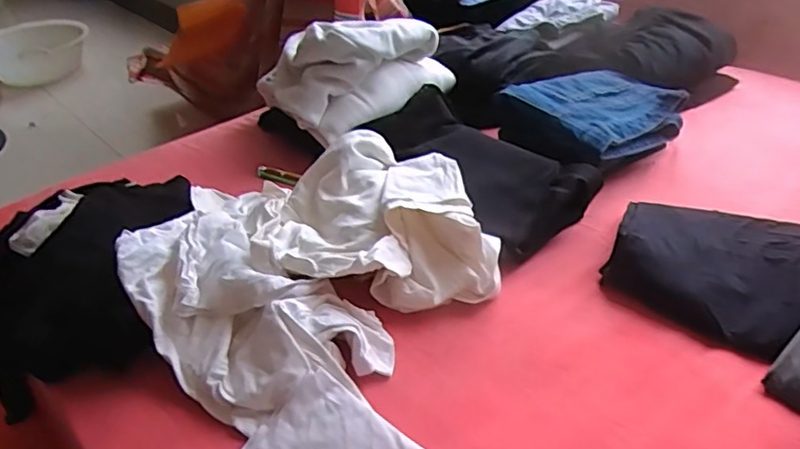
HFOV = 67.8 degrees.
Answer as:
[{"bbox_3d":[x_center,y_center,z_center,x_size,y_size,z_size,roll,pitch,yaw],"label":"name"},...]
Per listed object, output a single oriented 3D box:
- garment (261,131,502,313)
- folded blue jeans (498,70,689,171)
[{"bbox_3d":[-0.028,-0.006,0.766,0.286,0.120,0.216,-4,38,-2],"label":"garment"},{"bbox_3d":[0.309,-0.174,0.972,0.226,0.082,0.233,-32,46,-32],"label":"folded blue jeans"}]

